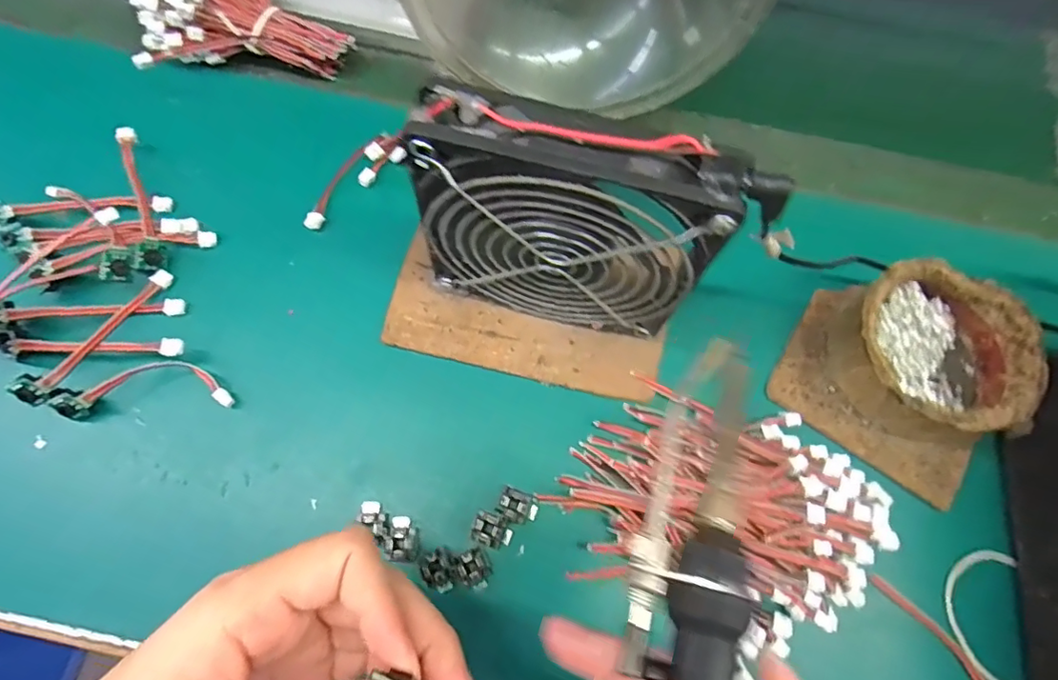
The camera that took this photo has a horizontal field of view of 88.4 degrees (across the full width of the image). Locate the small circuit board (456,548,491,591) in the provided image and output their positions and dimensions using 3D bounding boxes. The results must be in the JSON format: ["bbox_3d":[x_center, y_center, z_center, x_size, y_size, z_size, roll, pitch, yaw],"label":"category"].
[{"bbox_3d":[-0.024,0.104,0.245,0.014,0.007,0.017,-33,76,-13],"label":"small circuit board"}]

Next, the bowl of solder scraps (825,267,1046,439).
[{"bbox_3d":[0.201,0.007,0.273,0.081,0.041,0.081,1,71,-2],"label":"bowl of solder scraps"}]

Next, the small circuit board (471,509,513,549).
[{"bbox_3d":[-0.017,0.088,0.251,0.018,0.007,0.014,21,71,5],"label":"small circuit board"}]

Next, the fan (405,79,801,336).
[{"bbox_3d":[0.017,-0.042,0.235,0.121,0.128,0.028,15,71,2],"label":"fan"}]

